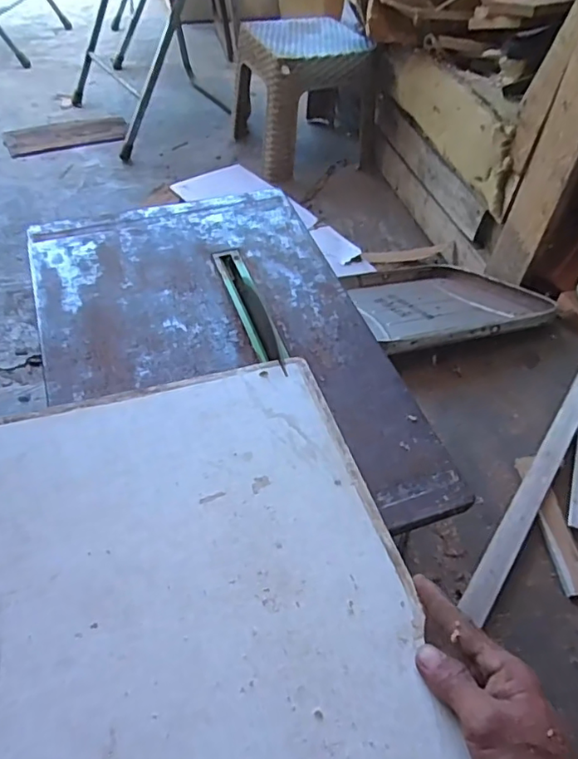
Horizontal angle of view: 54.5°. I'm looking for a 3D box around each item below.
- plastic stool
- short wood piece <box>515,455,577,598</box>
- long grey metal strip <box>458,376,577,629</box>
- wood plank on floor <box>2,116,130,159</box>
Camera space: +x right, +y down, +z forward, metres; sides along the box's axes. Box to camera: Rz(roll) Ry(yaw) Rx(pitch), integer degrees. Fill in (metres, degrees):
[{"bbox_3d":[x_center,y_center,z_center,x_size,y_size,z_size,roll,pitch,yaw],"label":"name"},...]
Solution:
[{"bbox_3d":[0.033,-0.749,1.481,0.300,0.282,0.323,-19,55,-19],"label":"plastic stool"},{"bbox_3d":[0.345,0.185,0.736,0.037,0.017,0.191,-4,52,-8],"label":"short wood piece"},{"bbox_3d":[0.353,0.120,0.772,0.033,0.012,0.481,27,58,25],"label":"long grey metal strip"},{"bbox_3d":[-0.624,-0.688,1.587,0.329,0.015,0.157,-15,54,-16],"label":"wood plank on floor"}]

